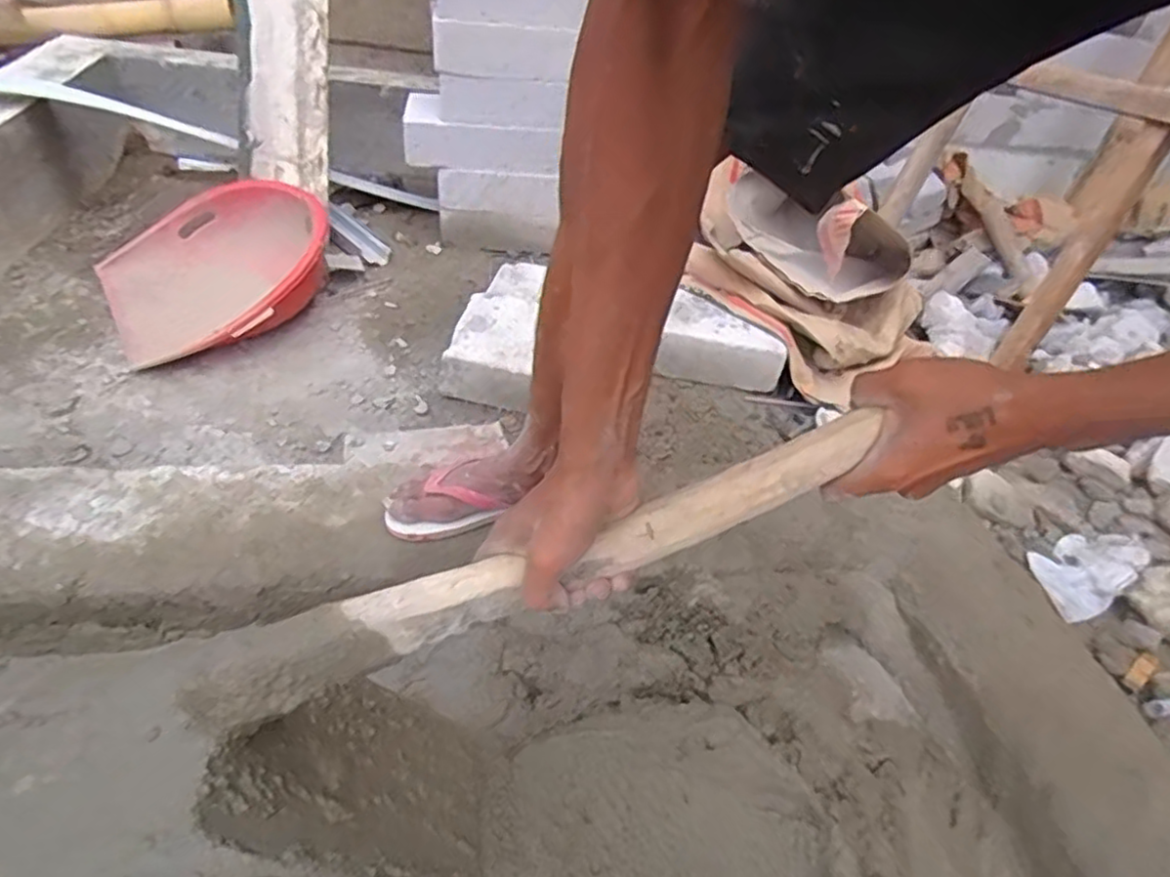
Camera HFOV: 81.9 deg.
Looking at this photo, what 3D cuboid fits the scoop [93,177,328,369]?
[{"bbox_3d":[-0.684,-0.327,1.266,0.381,0.176,0.399,-20,48,-31],"label":"scoop"}]

